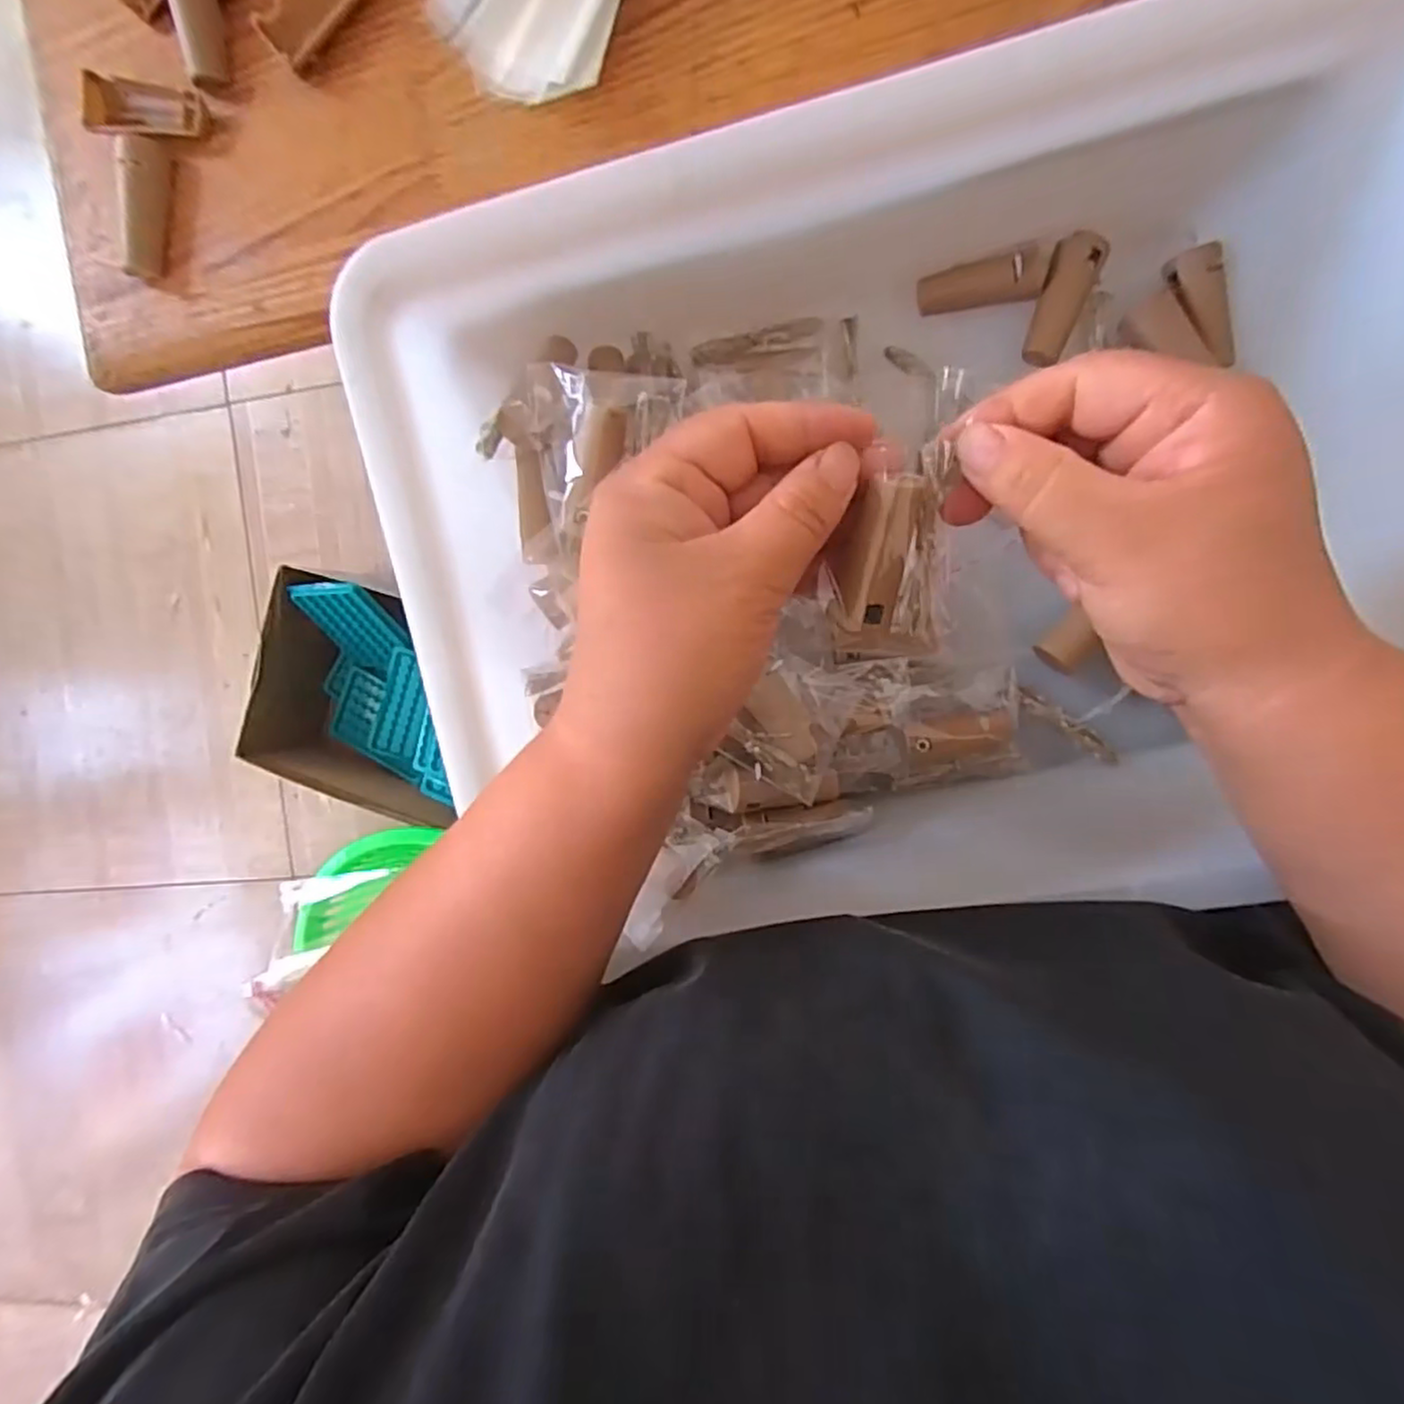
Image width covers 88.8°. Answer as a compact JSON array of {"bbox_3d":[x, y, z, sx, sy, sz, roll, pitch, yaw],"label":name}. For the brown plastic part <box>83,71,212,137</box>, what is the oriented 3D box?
[{"bbox_3d":[-0.224,-0.238,0.291,0.050,0.012,0.022,13,96,8],"label":"brown plastic part"}]

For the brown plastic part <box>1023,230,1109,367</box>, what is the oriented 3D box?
[{"bbox_3d":[0.157,-0.173,0.311,0.021,0.016,0.051,17,96,8],"label":"brown plastic part"}]

